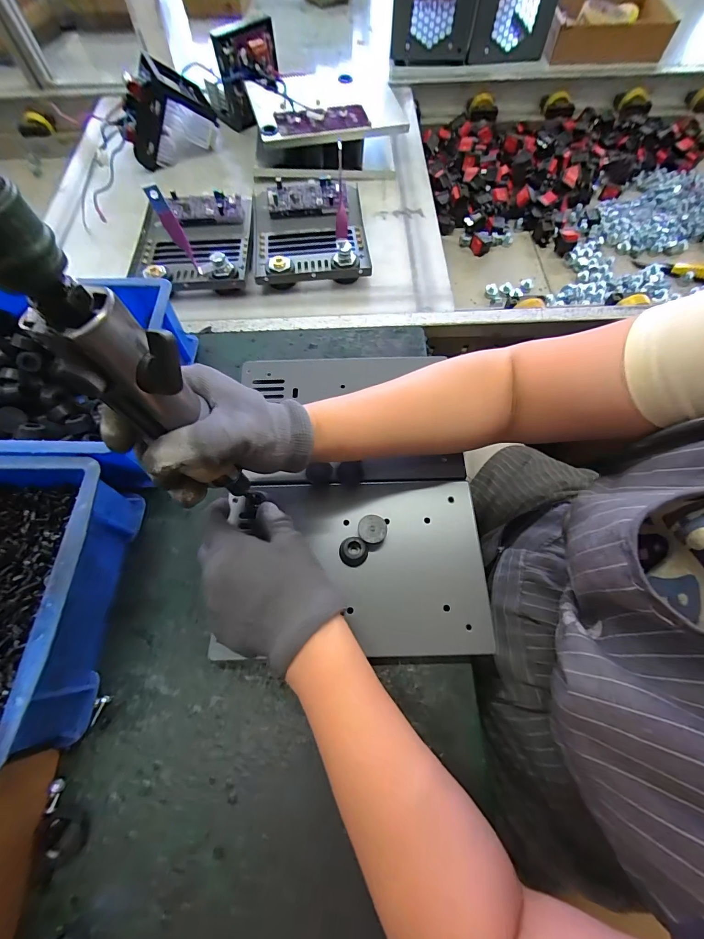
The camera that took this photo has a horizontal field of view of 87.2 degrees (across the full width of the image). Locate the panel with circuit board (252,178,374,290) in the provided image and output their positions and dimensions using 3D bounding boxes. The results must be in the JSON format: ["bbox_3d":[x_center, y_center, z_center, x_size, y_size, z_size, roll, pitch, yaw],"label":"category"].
[{"bbox_3d":[-0.059,-0.335,0.514,0.151,0.040,0.192,-6,65,-2],"label":"panel with circuit board"}]

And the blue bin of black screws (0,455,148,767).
[{"bbox_3d":[-0.255,0.100,0.288,0.128,0.085,0.202,0,65,1],"label":"blue bin of black screws"}]

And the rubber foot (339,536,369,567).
[{"bbox_3d":[0.001,0.071,0.320,0.025,0.013,0.024,0,65,0],"label":"rubber foot"}]

